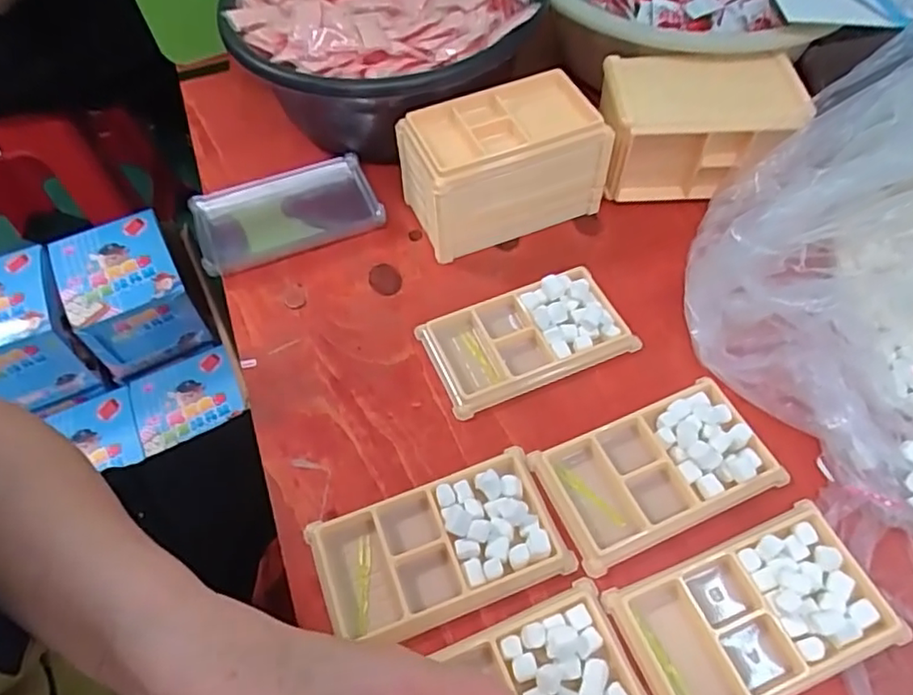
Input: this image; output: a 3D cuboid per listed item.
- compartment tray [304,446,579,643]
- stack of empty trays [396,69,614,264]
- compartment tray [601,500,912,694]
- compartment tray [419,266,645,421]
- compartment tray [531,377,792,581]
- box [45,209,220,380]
[{"bbox_3d":[-0.011,0.114,0.352,0.135,0.013,0.075,-19,59,-9],"label":"compartment tray"},{"bbox_3d":[0.037,-0.140,0.470,0.149,0.084,0.078,-20,59,-10],"label":"stack of empty trays"},{"bbox_3d":[0.157,0.140,0.325,0.133,0.014,0.077,-20,59,-9],"label":"compartment tray"},{"bbox_3d":[0.049,-0.008,0.426,0.132,0.014,0.075,-20,59,-10],"label":"compartment tray"},{"bbox_3d":[0.121,0.074,0.374,0.131,0.020,0.075,-22,59,-11],"label":"compartment tray"},{"bbox_3d":[-0.455,-0.077,0.878,0.142,0.133,0.155,-25,60,-12],"label":"box"}]

